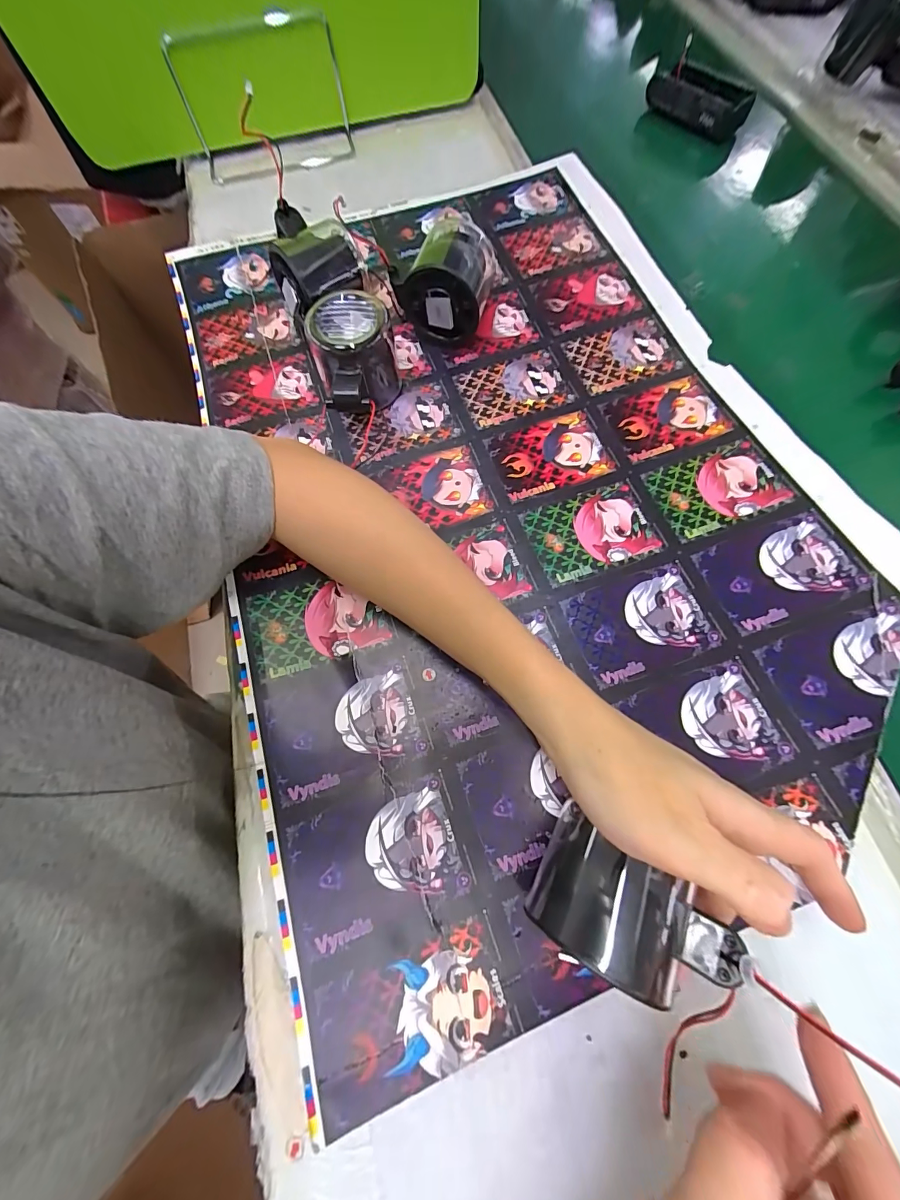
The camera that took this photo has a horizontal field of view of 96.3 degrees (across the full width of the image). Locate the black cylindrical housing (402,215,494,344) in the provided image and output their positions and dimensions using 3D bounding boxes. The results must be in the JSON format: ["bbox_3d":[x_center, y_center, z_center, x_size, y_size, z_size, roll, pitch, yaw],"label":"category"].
[{"bbox_3d":[-0.003,-0.245,0.310,0.066,0.058,0.076,11,70,7],"label":"black cylindrical housing"}]

